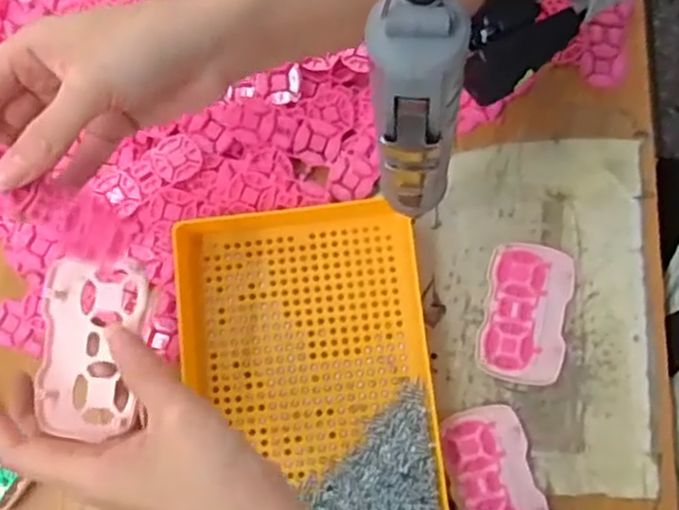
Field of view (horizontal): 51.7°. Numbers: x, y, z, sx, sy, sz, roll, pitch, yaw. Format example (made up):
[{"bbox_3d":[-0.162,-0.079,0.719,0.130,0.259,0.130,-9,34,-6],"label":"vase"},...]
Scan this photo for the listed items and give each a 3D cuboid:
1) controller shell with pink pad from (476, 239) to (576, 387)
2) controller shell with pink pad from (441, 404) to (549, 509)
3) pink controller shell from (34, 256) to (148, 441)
[{"bbox_3d":[0.119,0.036,0.447,0.052,0.006,0.087,12,79,4],"label":"controller shell with pink pad"},{"bbox_3d":[0.095,0.138,0.429,0.053,0.007,0.086,-13,79,-1],"label":"controller shell with pink pad"},{"bbox_3d":[-0.122,0.044,0.342,0.051,0.011,0.083,4,80,2],"label":"pink controller shell"}]

